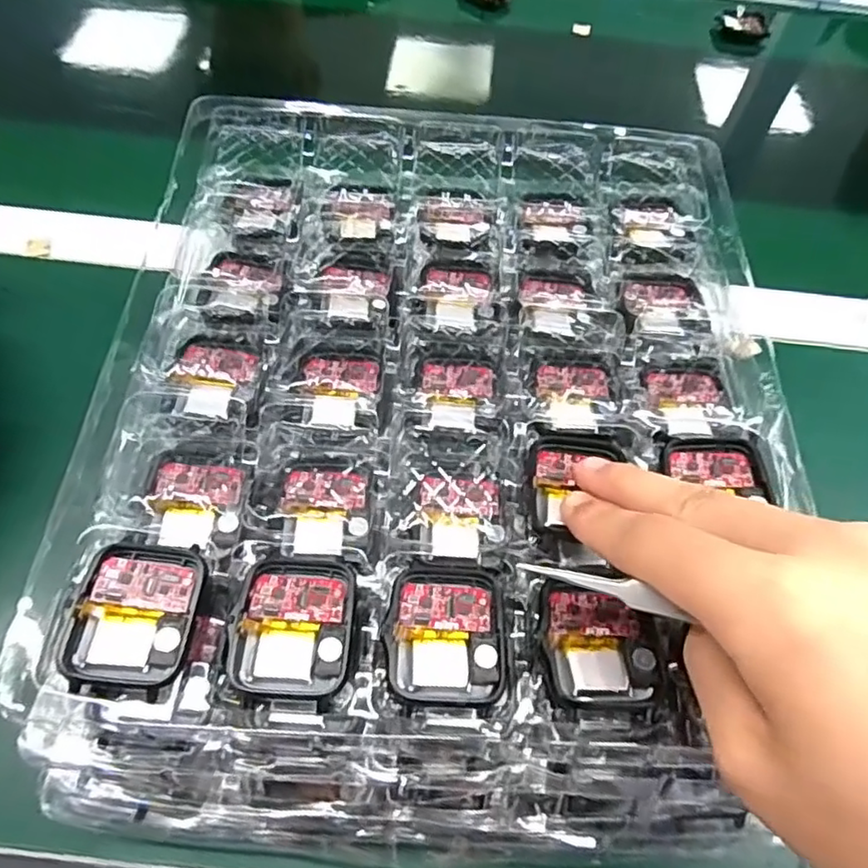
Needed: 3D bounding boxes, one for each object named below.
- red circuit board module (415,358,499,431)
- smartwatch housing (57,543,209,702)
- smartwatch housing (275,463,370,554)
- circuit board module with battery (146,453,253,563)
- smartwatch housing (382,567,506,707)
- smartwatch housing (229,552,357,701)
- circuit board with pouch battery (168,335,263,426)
[{"bbox_3d":[0.010,-0.016,0.260,0.032,0.010,0.038,6,59,0],"label":"red circuit board module"},{"bbox_3d":[-0.094,0.058,0.200,0.037,0.009,0.044,7,59,0],"label":"smartwatch housing"},{"bbox_3d":[-0.040,0.028,0.232,0.034,0.005,0.034,6,59,0],"label":"smartwatch housing"},{"bbox_3d":[-0.087,0.025,0.226,0.035,0.009,0.037,7,59,0],"label":"circuit board module with battery"},{"bbox_3d":[0.004,0.065,0.204,0.037,0.006,0.042,4,59,-2],"label":"smartwatch housing"},{"bbox_3d":[-0.045,0.061,0.202,0.037,0.006,0.044,4,59,-2],"label":"smartwatch housing"},{"bbox_3d":[-0.089,-0.021,0.253,0.036,0.011,0.035,9,59,1],"label":"circuit board with pouch battery"}]

